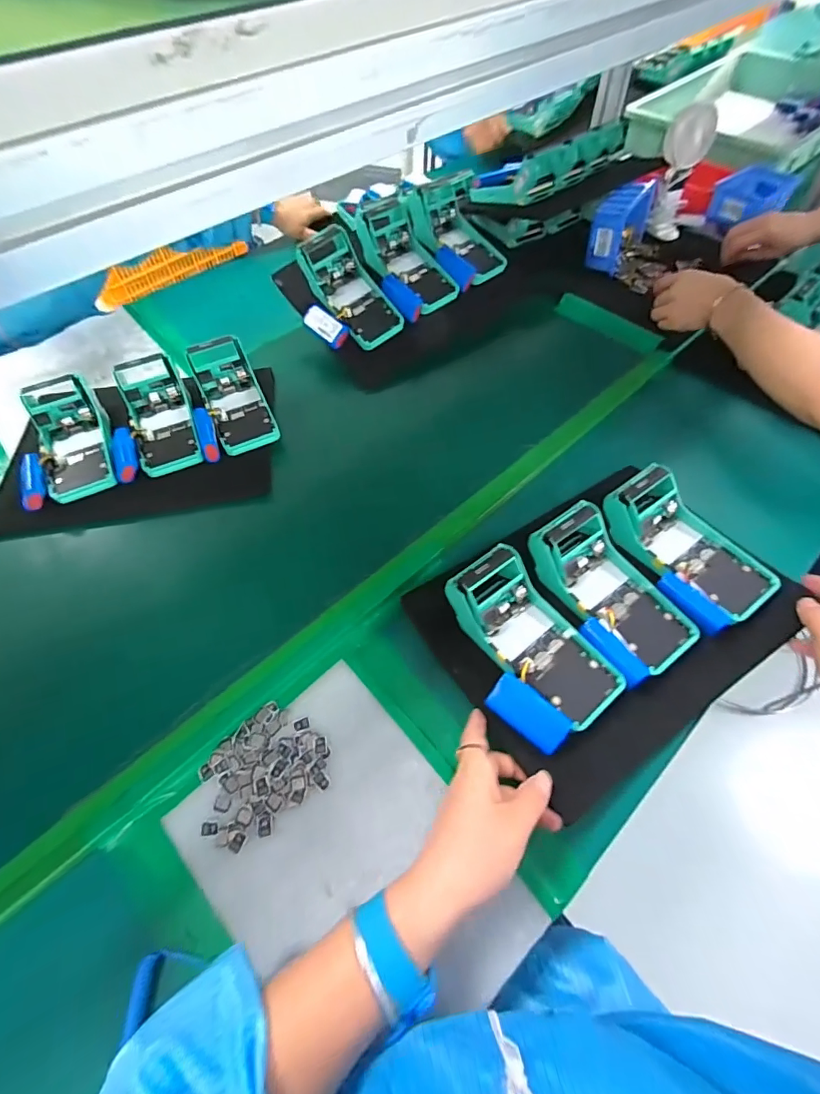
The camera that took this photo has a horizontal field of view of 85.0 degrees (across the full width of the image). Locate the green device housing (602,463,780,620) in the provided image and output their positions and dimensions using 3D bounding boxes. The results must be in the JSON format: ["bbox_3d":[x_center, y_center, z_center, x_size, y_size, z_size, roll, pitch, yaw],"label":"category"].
[{"bbox_3d":[0.288,-0.007,0.460,0.104,0.053,0.167,-30,60,-14],"label":"green device housing"}]

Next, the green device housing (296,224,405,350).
[{"bbox_3d":[-0.086,-0.377,0.666,0.084,0.051,0.173,-38,94,-18],"label":"green device housing"}]

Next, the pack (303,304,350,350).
[{"bbox_3d":[-0.126,-0.326,0.663,0.072,0.019,0.040,44,101,8],"label":"pack"}]

